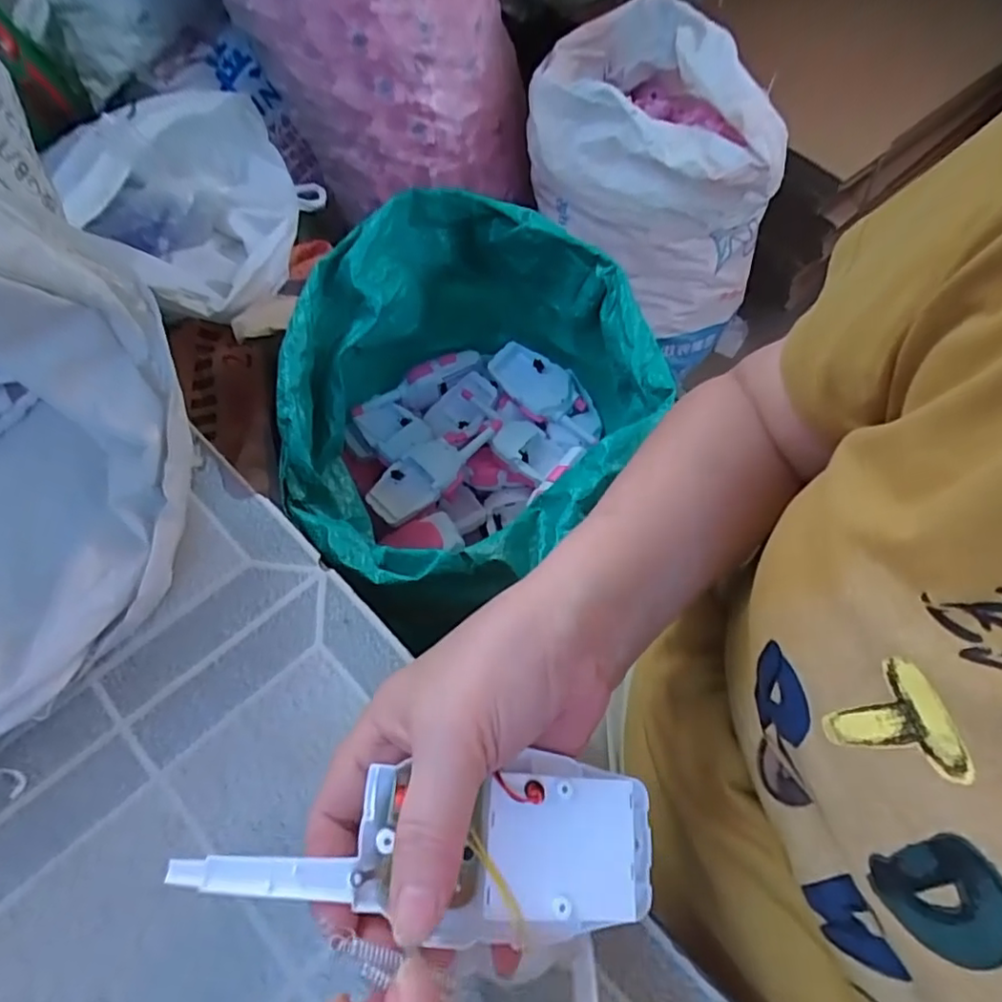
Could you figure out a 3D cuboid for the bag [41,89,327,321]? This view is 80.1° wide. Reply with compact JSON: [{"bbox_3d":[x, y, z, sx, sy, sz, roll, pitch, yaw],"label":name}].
[{"bbox_3d":[-0.412,-0.444,0.831,0.242,0.175,0.382,19,61,7],"label":"bag"}]

